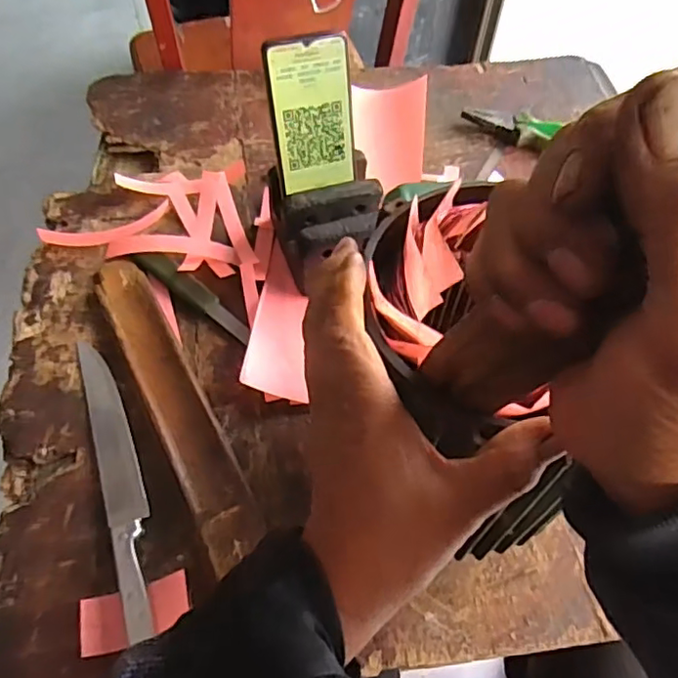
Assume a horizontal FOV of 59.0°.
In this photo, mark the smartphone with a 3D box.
[{"bbox_3d":[-0.024,-0.206,0.554,0.075,0.134,0.006,-15,39,-12],"label":"smartphone"}]

